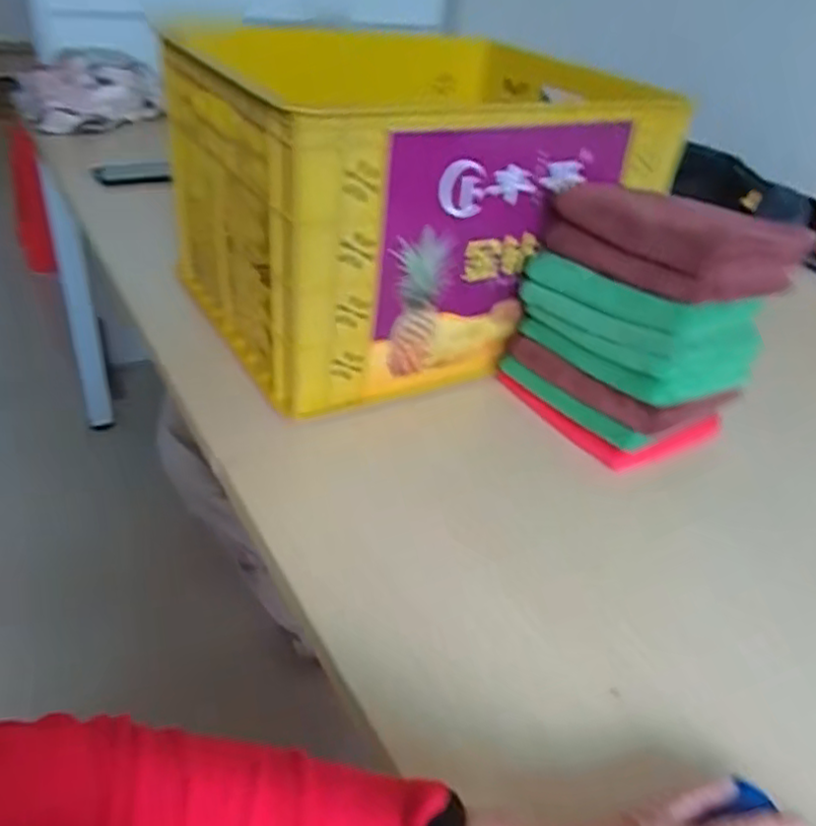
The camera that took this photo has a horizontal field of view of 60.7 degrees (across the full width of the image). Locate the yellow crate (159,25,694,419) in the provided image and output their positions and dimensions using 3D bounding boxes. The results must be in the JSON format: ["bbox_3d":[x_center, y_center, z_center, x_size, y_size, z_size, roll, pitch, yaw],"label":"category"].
[{"bbox_3d":[0.022,-0.231,0.801,0.470,0.275,0.310,-14,39,-30],"label":"yellow crate"}]

